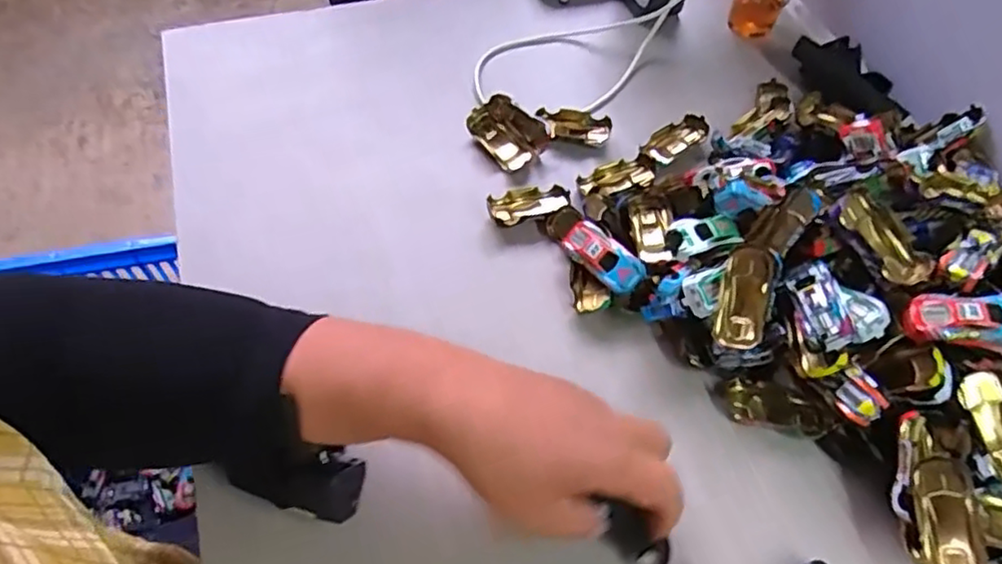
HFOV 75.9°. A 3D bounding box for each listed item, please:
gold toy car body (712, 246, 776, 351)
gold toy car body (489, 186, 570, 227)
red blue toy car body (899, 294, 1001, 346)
[{"bbox_3d":[0.153,0.010,0.402,0.030,0.016,0.064,13,85,9],"label":"gold toy car body"},{"bbox_3d":[0.022,-0.059,0.493,0.063,0.015,0.031,-14,59,-11],"label":"gold toy car body"},{"bbox_3d":[0.268,0.023,0.372,0.063,0.019,0.029,-2,75,14],"label":"red blue toy car body"}]

